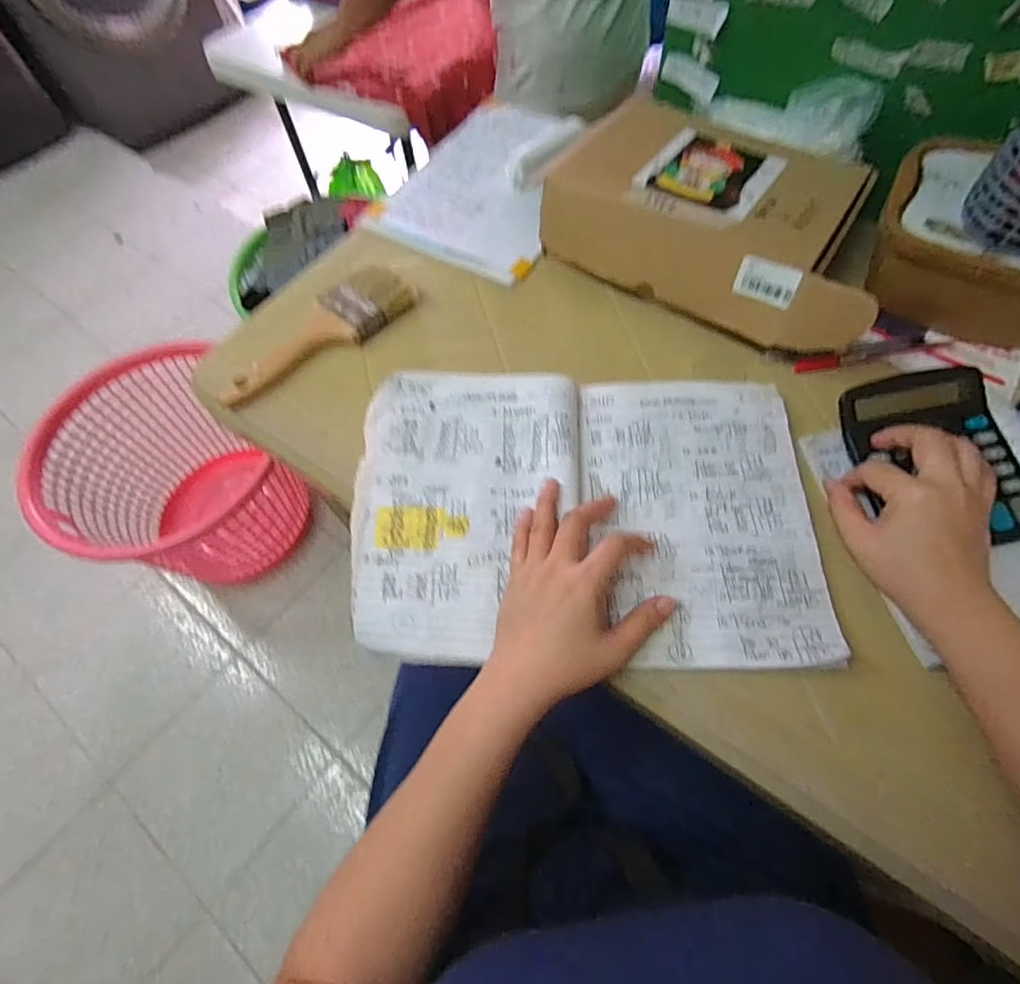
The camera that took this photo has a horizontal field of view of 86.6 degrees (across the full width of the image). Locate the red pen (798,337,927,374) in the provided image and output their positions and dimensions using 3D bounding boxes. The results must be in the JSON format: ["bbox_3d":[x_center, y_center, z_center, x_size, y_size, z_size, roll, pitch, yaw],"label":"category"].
[{"bbox_3d":[0.341,-0.129,0.505,0.150,0.011,0.012,-9,63,-2],"label":"red pen"}]

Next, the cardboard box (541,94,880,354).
[{"bbox_3d":[0.209,-0.272,0.543,0.323,0.090,0.221,31,68,17],"label":"cardboard box"}]

